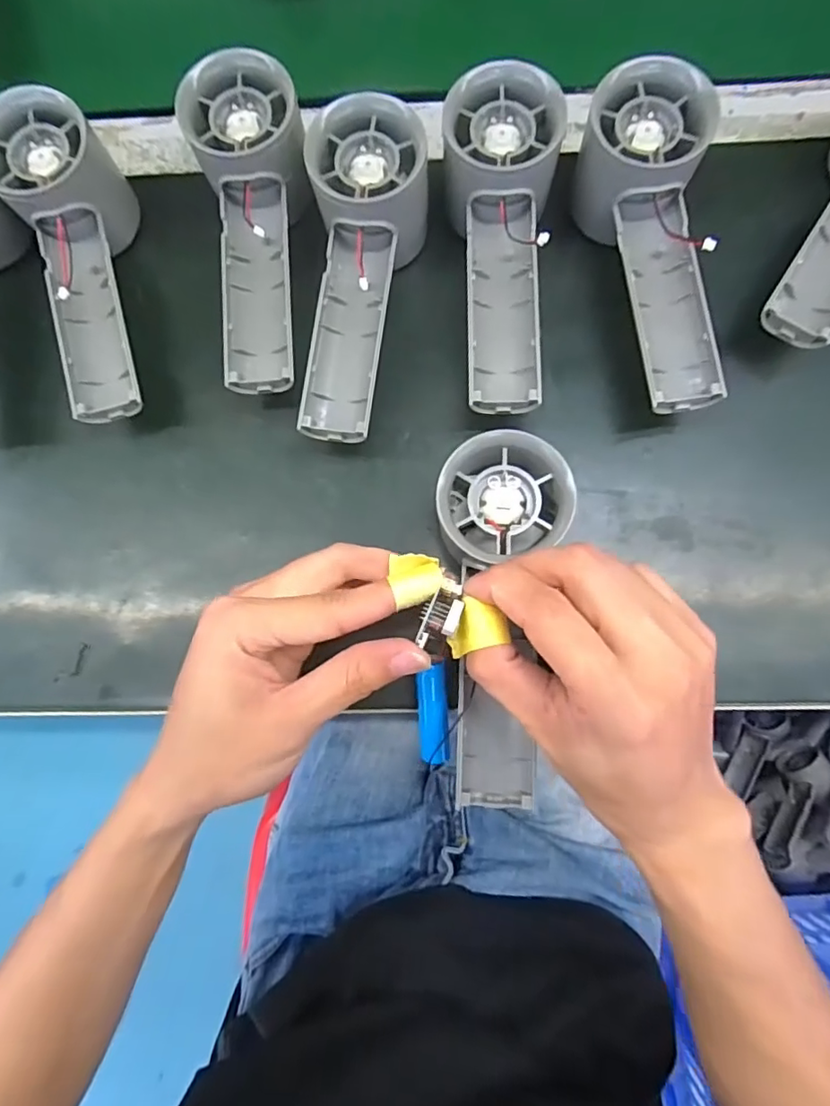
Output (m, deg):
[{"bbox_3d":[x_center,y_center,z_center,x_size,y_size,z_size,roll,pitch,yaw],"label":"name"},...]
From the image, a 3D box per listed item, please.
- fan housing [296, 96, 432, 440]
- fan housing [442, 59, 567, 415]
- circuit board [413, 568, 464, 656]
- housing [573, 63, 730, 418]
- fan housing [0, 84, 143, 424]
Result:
[{"bbox_3d":[-0.024,-0.133,0.280,0.056,0.054,0.156,2,81,3],"label":"fan housing"},{"bbox_3d":[0.041,-0.148,0.278,0.055,0.057,0.155,1,81,3],"label":"fan housing"},{"bbox_3d":[0.010,0.023,0.219,0.014,0.008,0.034,17,65,4],"label":"circuit board"},{"bbox_3d":[0.115,-0.146,0.274,0.056,0.057,0.157,-6,81,2],"label":"housing"},{"bbox_3d":[-0.167,-0.145,0.288,0.051,0.061,0.153,-18,81,0],"label":"fan housing"}]

